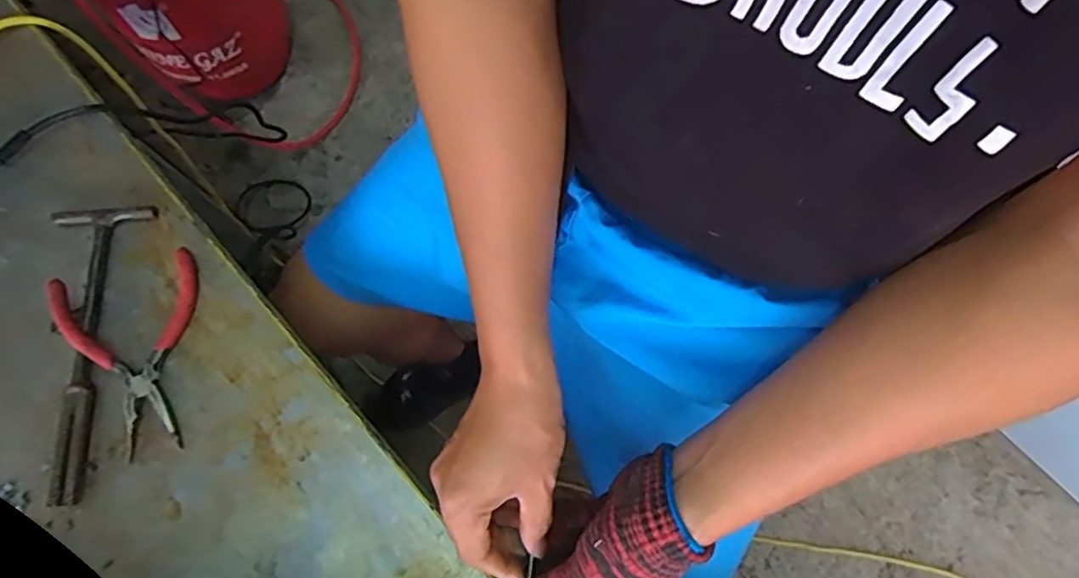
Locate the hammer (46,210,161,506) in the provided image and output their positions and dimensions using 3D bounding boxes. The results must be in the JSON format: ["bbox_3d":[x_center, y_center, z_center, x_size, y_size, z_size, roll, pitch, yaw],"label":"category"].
[{"bbox_3d":[-0.352,0.041,0.487,0.069,0.017,0.223,4,74,2],"label":"hammer"}]

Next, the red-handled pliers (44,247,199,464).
[{"bbox_3d":[-0.295,0.048,0.477,0.097,0.028,0.140,-17,74,-4],"label":"red-handled pliers"}]

